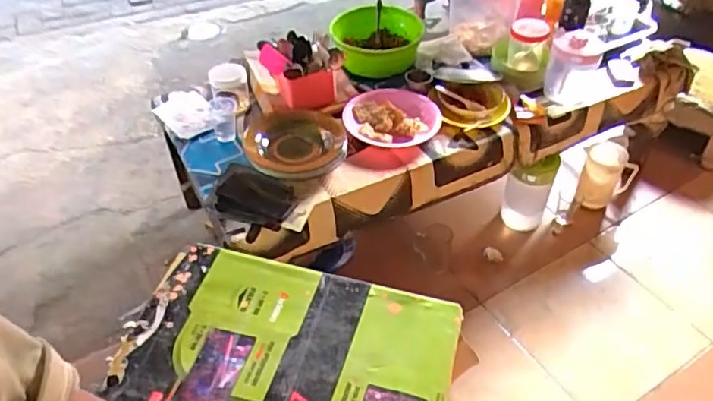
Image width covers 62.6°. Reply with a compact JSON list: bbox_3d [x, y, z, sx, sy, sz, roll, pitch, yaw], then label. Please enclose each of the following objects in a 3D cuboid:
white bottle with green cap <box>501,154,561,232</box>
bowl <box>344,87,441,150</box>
[{"bbox_3d":[0.476,-0.014,1.644,0.122,0.255,0.096,17,48,16],"label":"white bottle with green cap"},{"bbox_3d":[0.090,-0.211,1.430,0.224,0.052,0.207,0,45,0],"label":"bowl"}]

